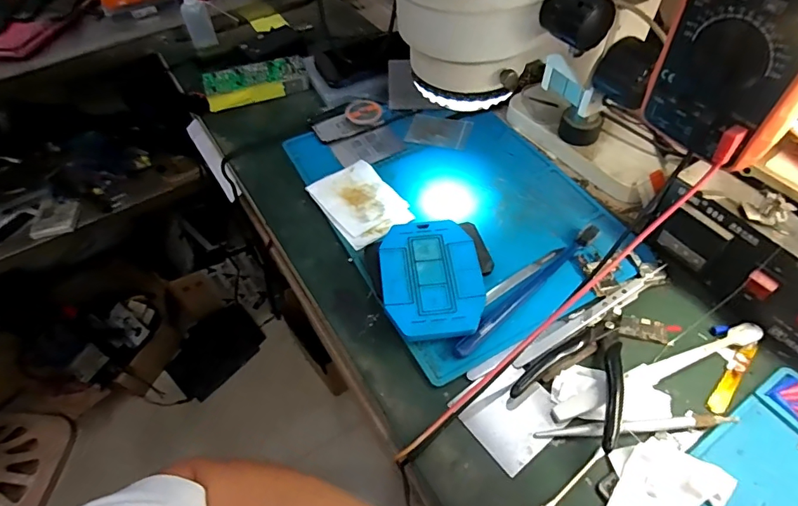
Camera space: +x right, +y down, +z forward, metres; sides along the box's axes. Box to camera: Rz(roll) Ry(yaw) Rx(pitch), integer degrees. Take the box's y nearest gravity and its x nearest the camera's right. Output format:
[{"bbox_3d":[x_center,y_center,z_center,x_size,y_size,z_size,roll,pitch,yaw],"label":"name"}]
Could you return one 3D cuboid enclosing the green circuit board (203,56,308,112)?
[{"bbox_3d":[-0.188,-0.229,0.610,0.133,0.014,0.061,-15,73,-8],"label":"green circuit board"}]

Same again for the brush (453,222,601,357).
[{"bbox_3d":[0.114,0.030,0.405,0.179,0.014,0.016,-37,59,-20],"label":"brush"}]

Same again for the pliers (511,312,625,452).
[{"bbox_3d":[0.148,0.085,0.354,0.073,0.022,0.112,32,63,25],"label":"pliers"}]

